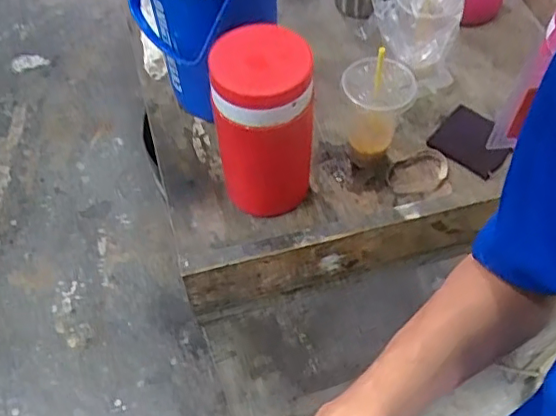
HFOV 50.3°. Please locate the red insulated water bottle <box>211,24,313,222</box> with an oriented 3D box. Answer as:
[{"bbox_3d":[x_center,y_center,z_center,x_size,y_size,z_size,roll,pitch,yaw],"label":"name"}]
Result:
[{"bbox_3d":[-0.016,-0.087,0.724,0.111,0.250,0.096,-1,55,0],"label":"red insulated water bottle"}]

